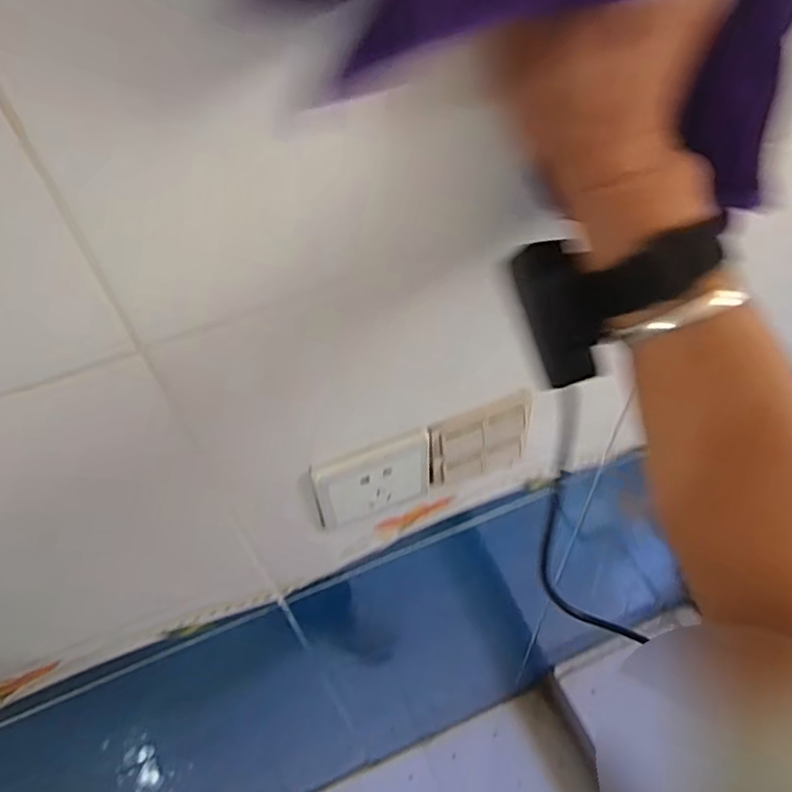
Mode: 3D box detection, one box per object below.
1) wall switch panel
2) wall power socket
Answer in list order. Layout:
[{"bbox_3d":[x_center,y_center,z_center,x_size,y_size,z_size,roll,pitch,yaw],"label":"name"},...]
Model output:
[{"bbox_3d":[0.064,0.035,0.459,0.078,0.080,0.011,-18,53,-10],"label":"wall switch panel"},{"bbox_3d":[-0.015,0.061,0.443,0.088,0.076,0.009,-19,53,-11],"label":"wall power socket"}]

